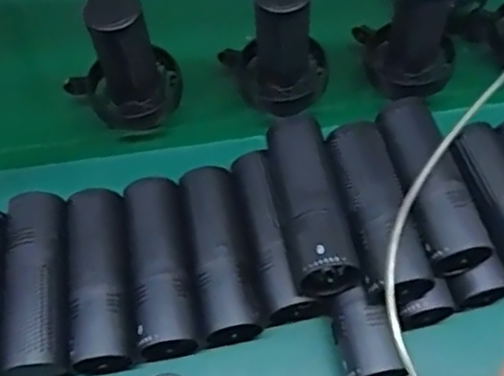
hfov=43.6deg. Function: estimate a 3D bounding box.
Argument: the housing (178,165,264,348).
[{"bbox_3d":[-0.032,0.061,0.594,0.054,0.049,0.167,-10,61,-7],"label":"housing"}]

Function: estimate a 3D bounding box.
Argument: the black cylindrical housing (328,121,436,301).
[{"bbox_3d":[0.106,0.017,0.559,0.060,0.056,0.164,-14,62,-9],"label":"black cylindrical housing"}]

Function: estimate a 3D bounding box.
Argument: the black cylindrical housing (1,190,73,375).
[{"bbox_3d":[-0.193,0.086,0.573,0.054,0.050,0.162,-7,61,-6],"label":"black cylindrical housing"}]

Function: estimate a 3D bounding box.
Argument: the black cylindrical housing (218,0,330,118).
[{"bbox_3d":[0.027,-0.139,0.660,0.109,0.172,0.077,0,61,-2],"label":"black cylindrical housing"}]

